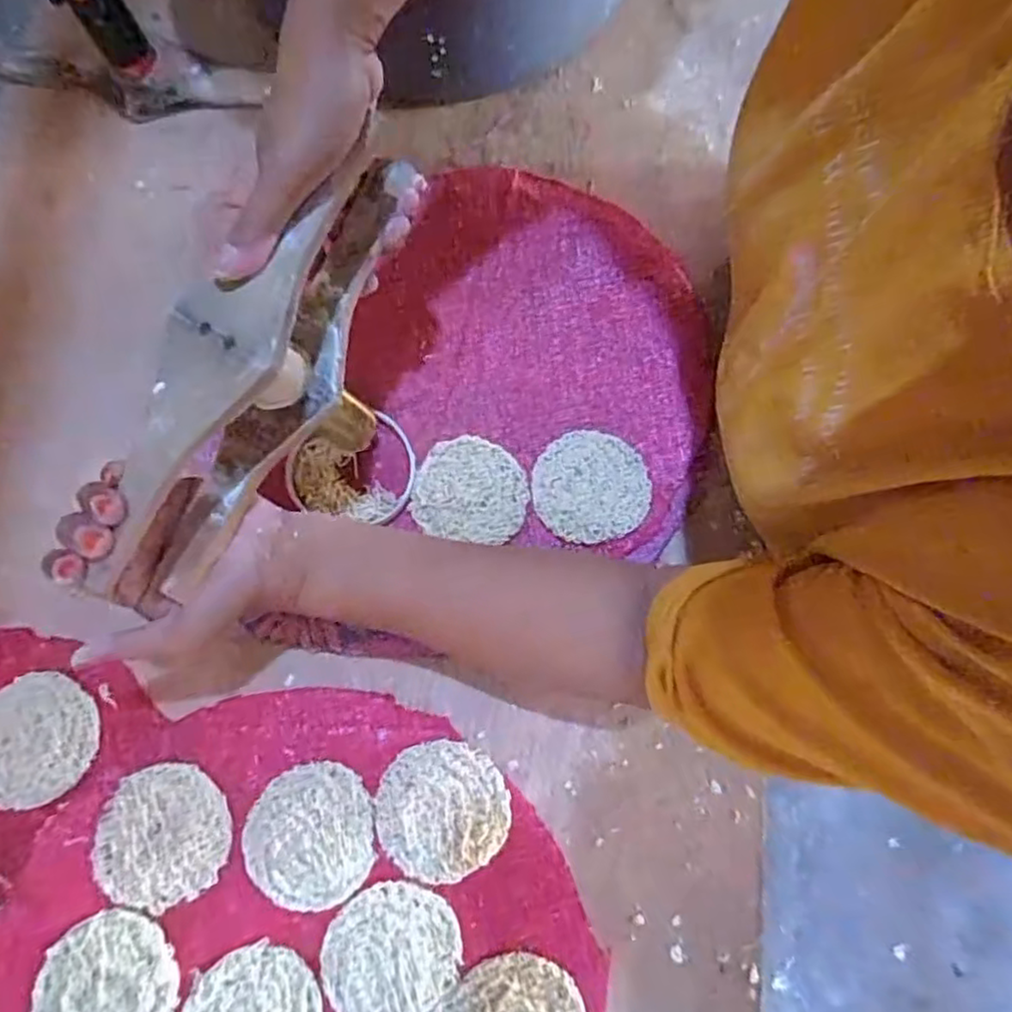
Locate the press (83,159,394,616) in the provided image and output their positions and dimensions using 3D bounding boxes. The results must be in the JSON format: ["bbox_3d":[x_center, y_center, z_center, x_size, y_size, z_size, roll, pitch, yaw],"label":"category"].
[{"bbox_3d":[-0.130,-0.068,0.356,0.070,0.074,0.265,30,86,8],"label":"press"}]

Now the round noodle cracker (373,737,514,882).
[{"bbox_3d":[-0.039,0.187,0.414,0.079,0.009,0.076,0,75,0],"label":"round noodle cracker"}]

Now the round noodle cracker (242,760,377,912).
[{"bbox_3d":[-0.120,0.201,0.410,0.077,0.006,0.079,0,75,0],"label":"round noodle cracker"}]

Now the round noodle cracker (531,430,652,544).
[{"bbox_3d":[0.059,-0.015,0.468,0.079,0.004,0.078,0,75,0],"label":"round noodle cracker"}]

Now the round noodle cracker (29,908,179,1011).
[{"bbox_3d":[-0.229,0.280,0.384,0.078,0.009,0.080,0,75,0],"label":"round noodle cracker"}]

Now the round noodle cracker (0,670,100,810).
[{"bbox_3d":[-0.304,0.149,0.430,0.082,0.004,0.079,0,75,0],"label":"round noodle cracker"}]

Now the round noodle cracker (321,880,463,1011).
[{"bbox_3d":[-0.067,0.264,0.391,0.074,0.004,0.081,0,75,0],"label":"round noodle cracker"}]

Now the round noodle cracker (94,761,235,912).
[{"bbox_3d":[-0.211,0.200,0.409,0.080,0.011,0.073,0,75,0],"label":"round noodle cracker"}]

